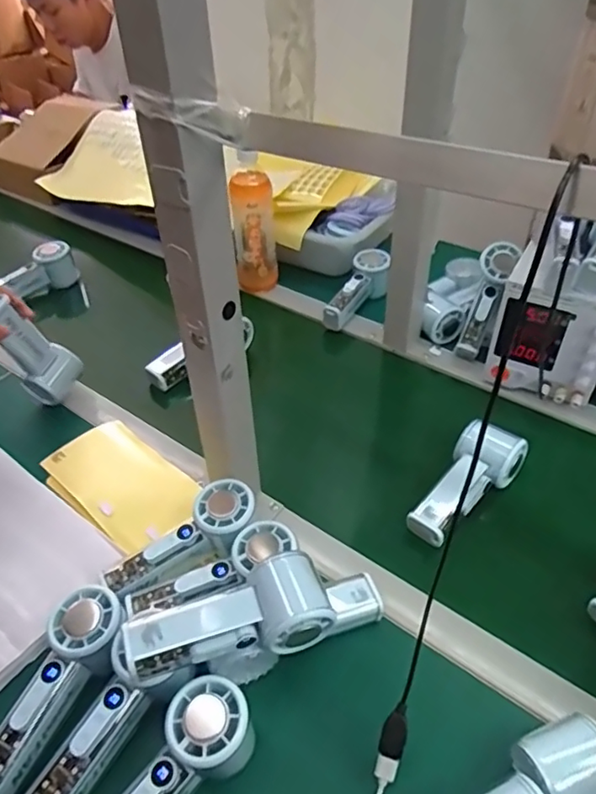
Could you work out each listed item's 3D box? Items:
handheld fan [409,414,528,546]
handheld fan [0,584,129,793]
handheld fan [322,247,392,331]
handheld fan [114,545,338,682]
[{"bbox_3d":[0.170,0.091,0.593,0.146,0.046,0.058,-44,54,-14],"label":"handheld fan"},{"bbox_3d":[-0.182,0.223,0.431,0.060,0.034,0.150,17,61,21],"label":"handheld fan"},{"bbox_3d":[0.090,-0.166,0.871,0.055,0.054,0.174,24,61,26],"label":"handheld fan"},{"bbox_3d":[-0.049,0.171,0.429,0.148,0.056,0.057,-17,44,-16],"label":"handheld fan"}]

